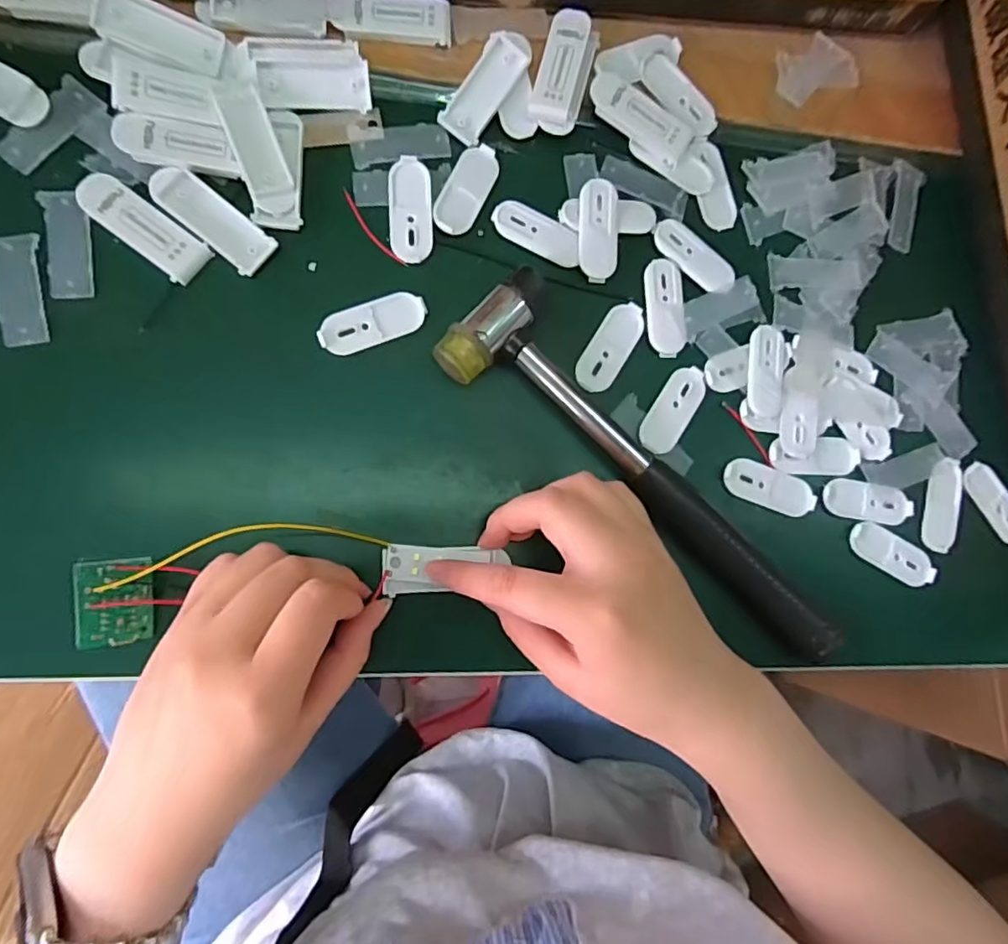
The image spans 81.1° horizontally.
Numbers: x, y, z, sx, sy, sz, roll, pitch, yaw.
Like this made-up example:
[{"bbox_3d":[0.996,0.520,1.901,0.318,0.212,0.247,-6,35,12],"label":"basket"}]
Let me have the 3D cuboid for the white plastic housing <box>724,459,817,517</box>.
[{"bbox_3d":[0.136,0.008,0.299,0.051,0.004,0.021,20,84,-8],"label":"white plastic housing"}]

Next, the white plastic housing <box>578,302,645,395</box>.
[{"bbox_3d":[0.053,-0.062,0.292,0.020,0.004,0.050,32,83,-6],"label":"white plastic housing"}]

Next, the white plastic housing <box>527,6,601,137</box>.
[{"bbox_3d":[0.030,-0.199,0.292,0.024,0.009,0.058,17,84,-8],"label":"white plastic housing"}]

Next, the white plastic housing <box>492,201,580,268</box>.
[{"bbox_3d":[0.017,-0.118,0.290,0.046,0.004,0.020,25,83,-7],"label":"white plastic housing"}]

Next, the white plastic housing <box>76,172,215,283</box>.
[{"bbox_3d":[-0.159,-0.108,0.259,0.058,0.004,0.021,39,82,-5],"label":"white plastic housing"}]

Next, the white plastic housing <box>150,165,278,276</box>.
[{"bbox_3d":[-0.131,-0.113,0.262,0.056,0.004,0.021,40,82,-5],"label":"white plastic housing"}]

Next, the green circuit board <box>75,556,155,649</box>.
[{"bbox_3d":[-0.155,0.052,0.235,0.026,0.005,0.036,-1,100,-36],"label":"green circuit board"}]

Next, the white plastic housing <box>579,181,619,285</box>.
[{"bbox_3d":[0.047,-0.120,0.293,0.020,0.008,0.048,4,86,-9],"label":"white plastic housing"}]

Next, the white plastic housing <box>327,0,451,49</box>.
[{"bbox_3d":[-0.054,-0.218,0.280,0.057,0.004,0.020,0,87,-9],"label":"white plastic housing"}]

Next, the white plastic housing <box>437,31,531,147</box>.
[{"bbox_3d":[-0.009,-0.187,0.286,0.022,0.009,0.051,34,82,-6],"label":"white plastic housing"}]

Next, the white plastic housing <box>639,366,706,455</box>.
[{"bbox_3d":[0.085,-0.031,0.294,0.019,0.004,0.049,35,82,-6],"label":"white plastic housing"}]

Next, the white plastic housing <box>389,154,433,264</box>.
[{"bbox_3d":[-0.044,-0.124,0.280,0.020,0.004,0.049,-2,87,-9],"label":"white plastic housing"}]

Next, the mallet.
[{"bbox_3d":[0.074,0.000,0.281,0.232,0.023,0.055,40,82,-5],"label":"mallet"}]

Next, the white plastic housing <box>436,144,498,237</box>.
[{"bbox_3d":[-0.018,-0.138,0.286,0.020,0.004,0.049,26,83,-7],"label":"white plastic housing"}]

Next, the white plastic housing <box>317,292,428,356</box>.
[{"bbox_3d":[-0.061,-0.070,0.273,0.050,0.004,0.021,-23,91,-10],"label":"white plastic housing"}]

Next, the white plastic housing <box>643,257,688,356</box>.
[{"bbox_3d":[0.082,-0.083,0.297,0.020,0.004,0.050,-2,87,-9],"label":"white plastic housing"}]

